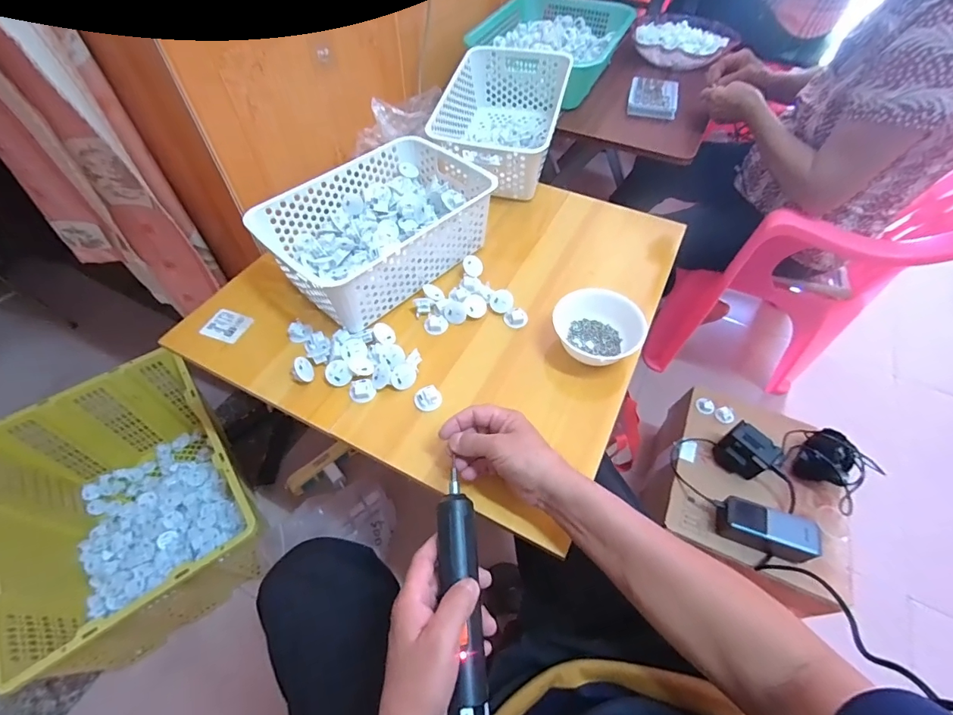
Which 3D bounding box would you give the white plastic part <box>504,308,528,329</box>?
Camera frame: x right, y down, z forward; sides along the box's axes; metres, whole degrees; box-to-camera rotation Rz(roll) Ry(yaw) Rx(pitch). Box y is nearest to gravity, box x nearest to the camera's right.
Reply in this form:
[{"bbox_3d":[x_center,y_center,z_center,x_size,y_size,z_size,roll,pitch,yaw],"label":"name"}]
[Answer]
[{"bbox_3d":[0.056,-0.056,0.605,0.032,0.013,0.026,-14,56,-11],"label":"white plastic part"}]

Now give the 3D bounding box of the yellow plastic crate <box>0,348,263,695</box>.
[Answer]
[{"bbox_3d":[-0.637,0.272,0.829,0.350,0.233,0.480,-32,61,-22],"label":"yellow plastic crate"}]

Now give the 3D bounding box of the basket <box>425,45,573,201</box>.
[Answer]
[{"bbox_3d":[0.045,-0.444,0.805,0.199,0.117,0.303,12,55,8],"label":"basket"}]

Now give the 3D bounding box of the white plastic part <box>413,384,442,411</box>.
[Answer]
[{"bbox_3d":[-0.060,0.050,0.529,0.034,0.011,0.030,-2,54,-3],"label":"white plastic part"}]

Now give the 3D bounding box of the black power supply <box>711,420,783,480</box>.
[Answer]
[{"bbox_3d":[0.462,0.163,0.742,0.054,0.071,0.078,-33,61,-22],"label":"black power supply"}]

